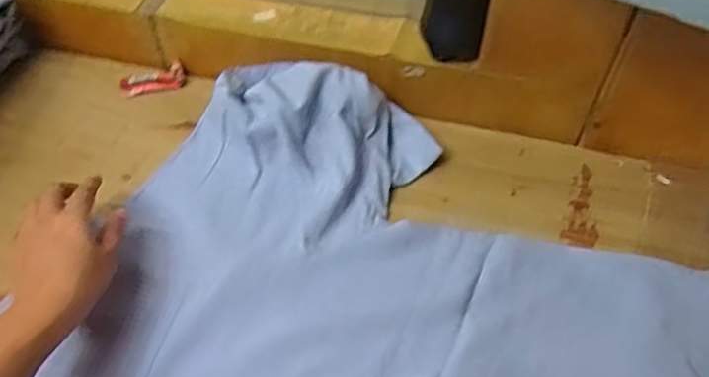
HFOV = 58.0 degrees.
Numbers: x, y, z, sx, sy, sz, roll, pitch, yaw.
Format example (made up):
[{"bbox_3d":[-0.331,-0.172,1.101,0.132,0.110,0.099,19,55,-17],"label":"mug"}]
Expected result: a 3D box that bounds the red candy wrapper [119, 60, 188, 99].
[{"bbox_3d":[-0.195,-0.105,0.620,0.061,0.008,0.030,-14,55,-9],"label":"red candy wrapper"}]

